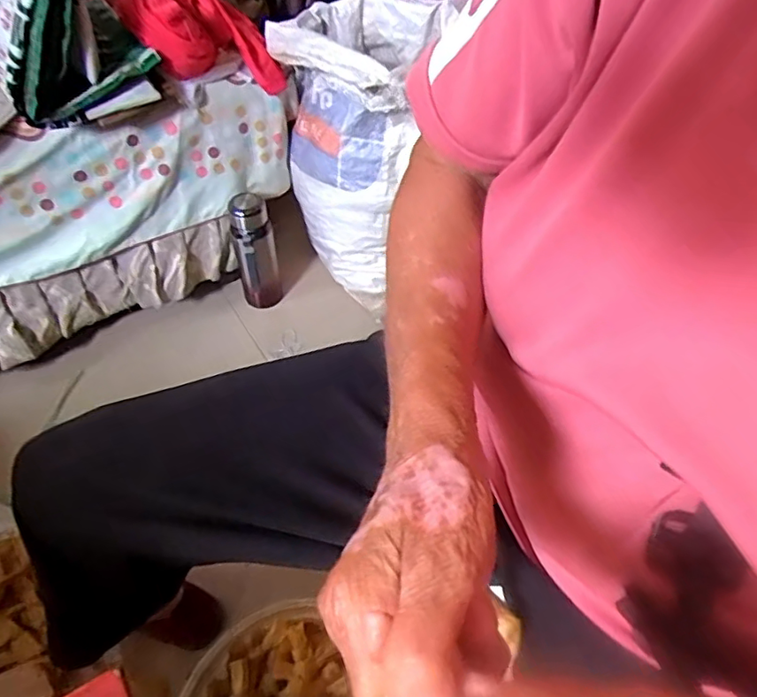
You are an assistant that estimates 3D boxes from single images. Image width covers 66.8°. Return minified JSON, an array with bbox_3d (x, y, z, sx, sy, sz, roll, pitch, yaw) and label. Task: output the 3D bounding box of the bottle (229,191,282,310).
[{"bbox_3d":[-0.226,-0.171,1.055,0.075,0.223,0.070,-18,52,-14],"label":"bottle"}]

